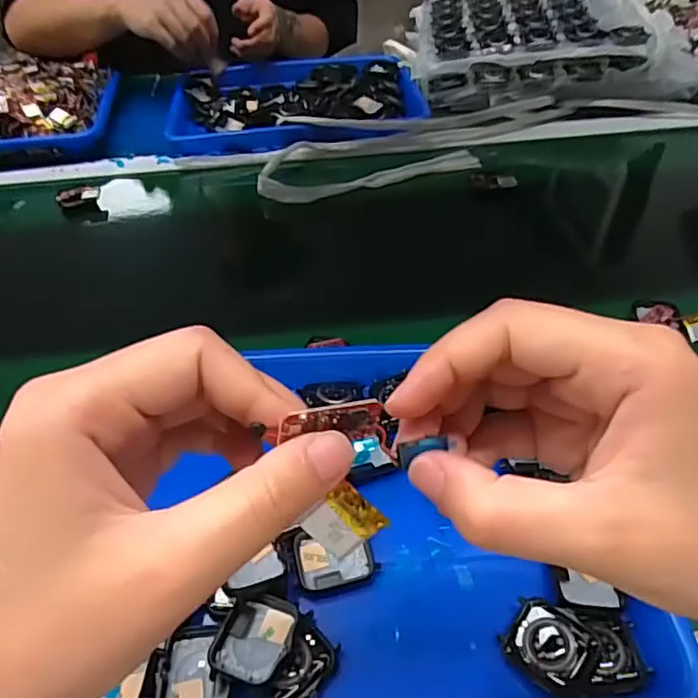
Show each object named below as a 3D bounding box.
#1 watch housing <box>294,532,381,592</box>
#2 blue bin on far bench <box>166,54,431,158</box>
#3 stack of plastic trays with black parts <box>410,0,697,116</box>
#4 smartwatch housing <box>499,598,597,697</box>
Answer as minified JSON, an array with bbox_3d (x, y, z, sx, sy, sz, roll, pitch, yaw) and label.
[{"bbox_3d":[-0.008,0.117,0.337,0.043,0.013,0.030,-10,45,-8],"label":"watch housing"},{"bbox_3d":[-0.071,-0.321,0.780,0.317,0.050,0.203,-4,44,-2],"label":"blue bin on far bench"},{"bbox_3d":[0.262,-0.419,0.821,0.352,0.071,0.274,-3,44,-1],"label":"stack of plastic trays with black parts"},{"bbox_3d":[0.098,0.146,0.297,0.038,0.008,0.036,25,69,29],"label":"smartwatch housing"}]

